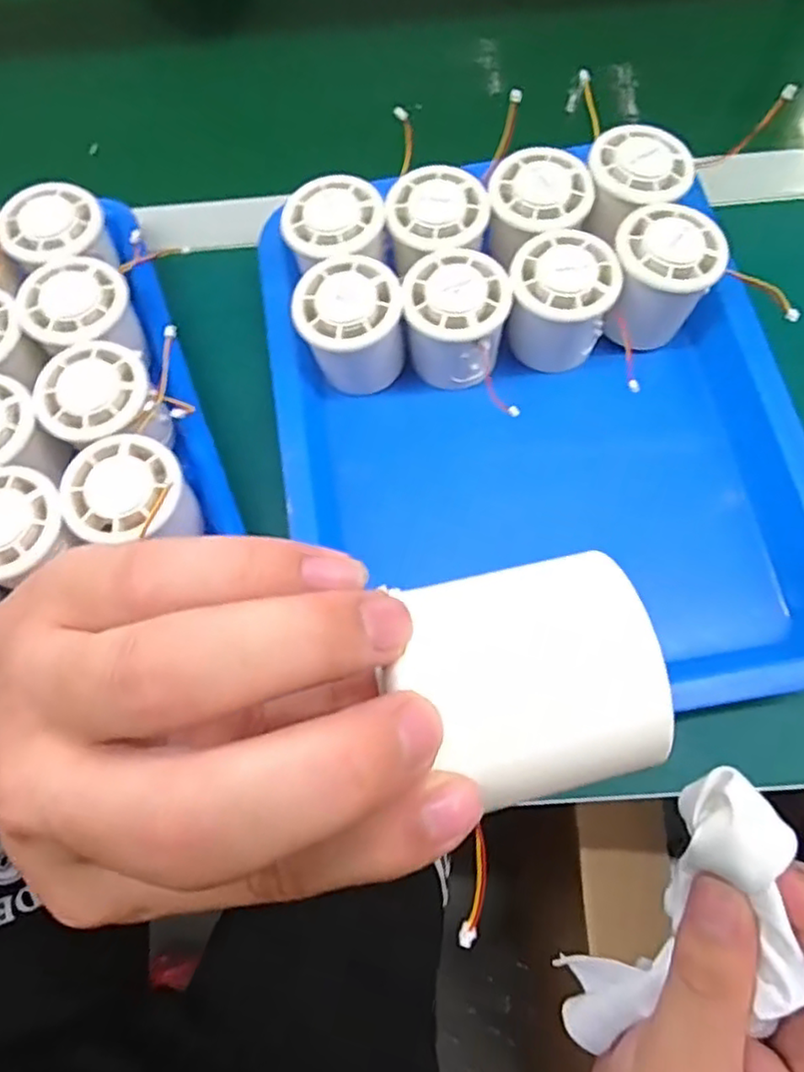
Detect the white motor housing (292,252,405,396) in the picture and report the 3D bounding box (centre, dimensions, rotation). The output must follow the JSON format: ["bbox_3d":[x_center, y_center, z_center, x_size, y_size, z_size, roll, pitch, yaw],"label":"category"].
[{"bbox_3d":[-0.028,-0.116,0.374,0.056,0.052,0.058,-1,70,2],"label":"white motor housing"}]

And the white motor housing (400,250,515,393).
[{"bbox_3d":[0.029,-0.118,0.377,0.057,0.059,0.057,0,70,3],"label":"white motor housing"}]

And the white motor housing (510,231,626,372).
[{"bbox_3d":[0.084,-0.125,0.375,0.060,0.060,0.063,4,70,4],"label":"white motor housing"}]

